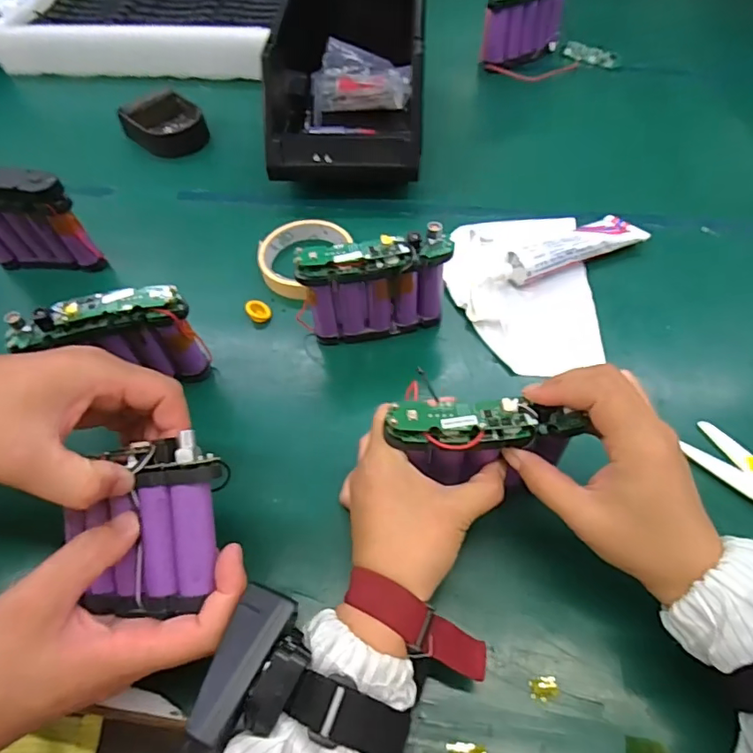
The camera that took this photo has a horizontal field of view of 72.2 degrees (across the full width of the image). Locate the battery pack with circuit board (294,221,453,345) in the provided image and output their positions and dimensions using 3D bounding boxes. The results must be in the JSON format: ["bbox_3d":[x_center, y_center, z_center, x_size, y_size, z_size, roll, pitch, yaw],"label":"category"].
[{"bbox_3d":[-0.001,-0.066,0.410,0.111,0.100,0.024,-8,57,-3],"label":"battery pack with circuit board"}]

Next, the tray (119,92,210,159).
[{"bbox_3d":[-0.249,-0.298,0.614,0.075,0.032,0.079,-36,62,-19],"label":"tray"}]

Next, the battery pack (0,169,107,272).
[{"bbox_3d":[-0.326,-0.139,0.484,0.115,0.111,0.023,4,57,5],"label":"battery pack"}]

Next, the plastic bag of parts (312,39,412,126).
[{"bbox_3d":[-0.019,-0.343,0.600,0.116,0.057,0.063,-7,57,-2],"label":"plastic bag of parts"}]

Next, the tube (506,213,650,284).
[{"bbox_3d":[0.180,-0.122,0.471,0.138,0.023,0.042,-22,58,-12],"label":"tube"}]

